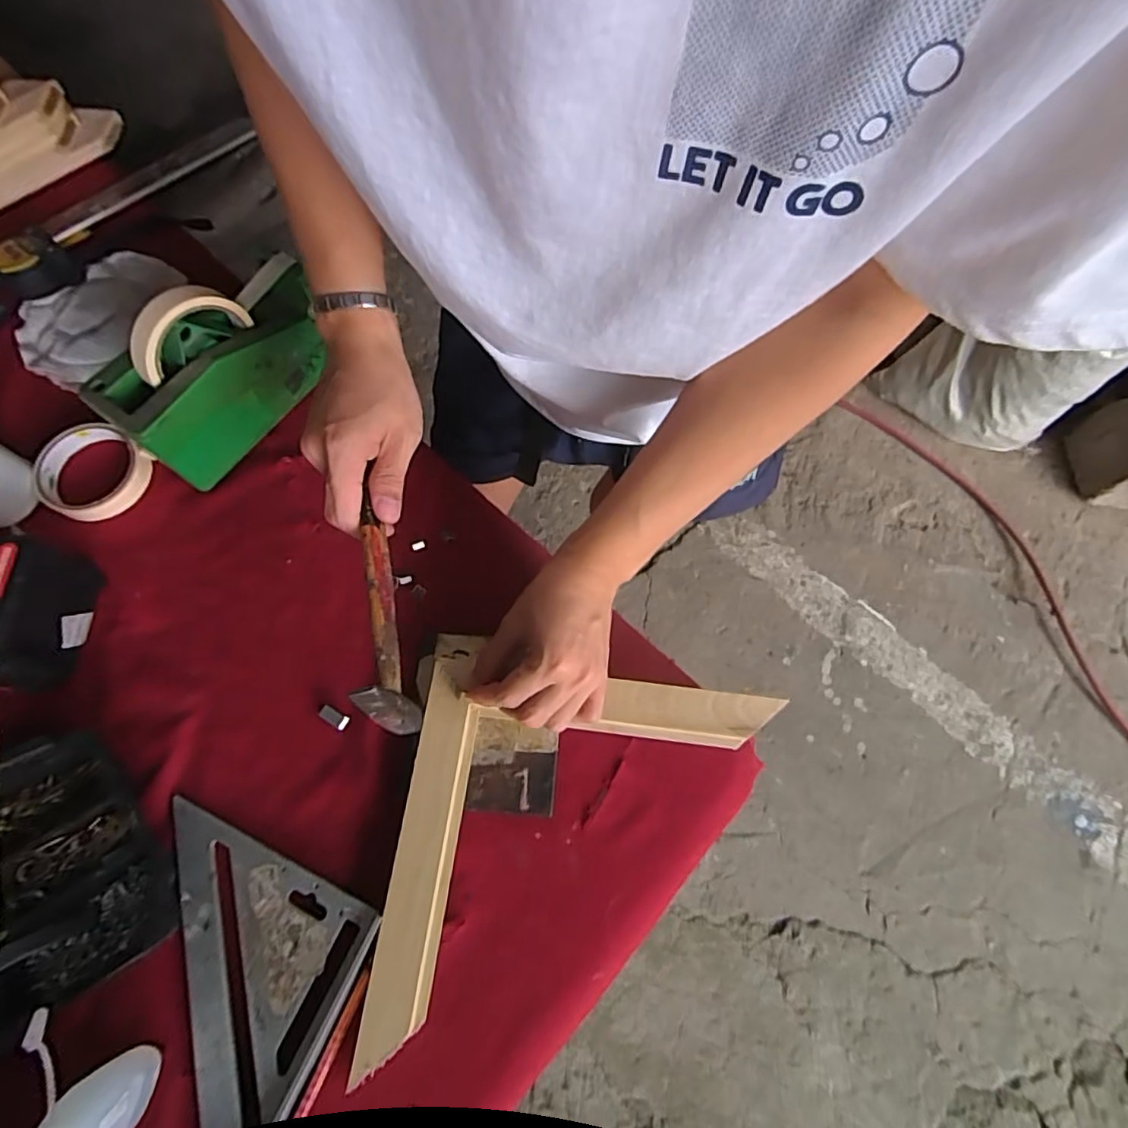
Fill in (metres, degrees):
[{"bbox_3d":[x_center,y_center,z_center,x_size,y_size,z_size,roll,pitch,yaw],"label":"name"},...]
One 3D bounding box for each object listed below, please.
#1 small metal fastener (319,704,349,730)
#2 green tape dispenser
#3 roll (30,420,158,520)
[{"bbox_3d":[-0.178,0.118,0.450,0.023,0.007,0.012,29,74,9],"label":"small metal fastener"},{"bbox_3d":[-0.285,-0.173,0.491,0.073,0.114,0.196,36,72,12],"label":"green tape dispenser"},{"bbox_3d":[-0.414,-0.081,0.515,0.088,0.023,0.085,0,69,-1],"label":"roll"}]

